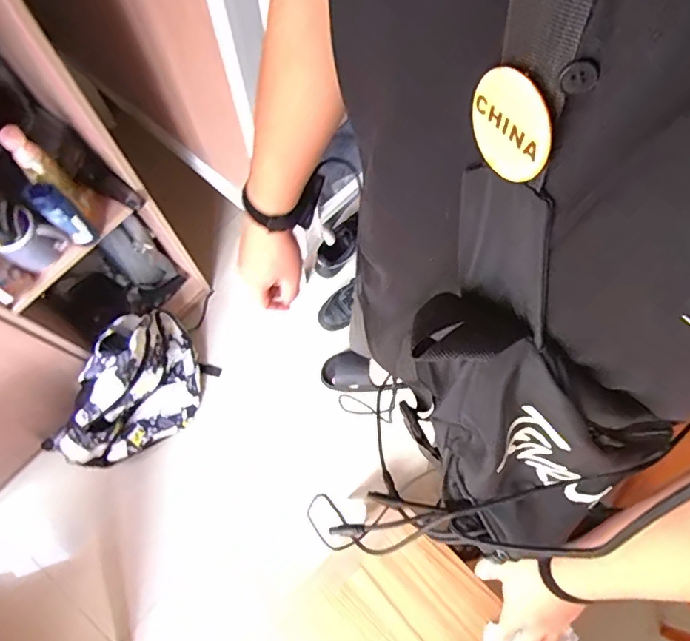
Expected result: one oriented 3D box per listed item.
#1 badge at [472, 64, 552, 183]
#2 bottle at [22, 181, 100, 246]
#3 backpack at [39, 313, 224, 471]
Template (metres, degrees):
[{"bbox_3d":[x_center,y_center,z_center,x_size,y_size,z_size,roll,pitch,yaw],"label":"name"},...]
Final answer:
[{"bbox_3d":[0.064,-0.076,0.204,0.004,0.038,0.042,-25,106,-19],"label":"badge"},{"bbox_3d":[-0.496,-0.185,0.921,0.050,0.163,0.040,-42,77,-13],"label":"bottle"},{"bbox_3d":[-0.540,0.187,1.281,0.220,0.315,0.425,36,75,11],"label":"backpack"}]

